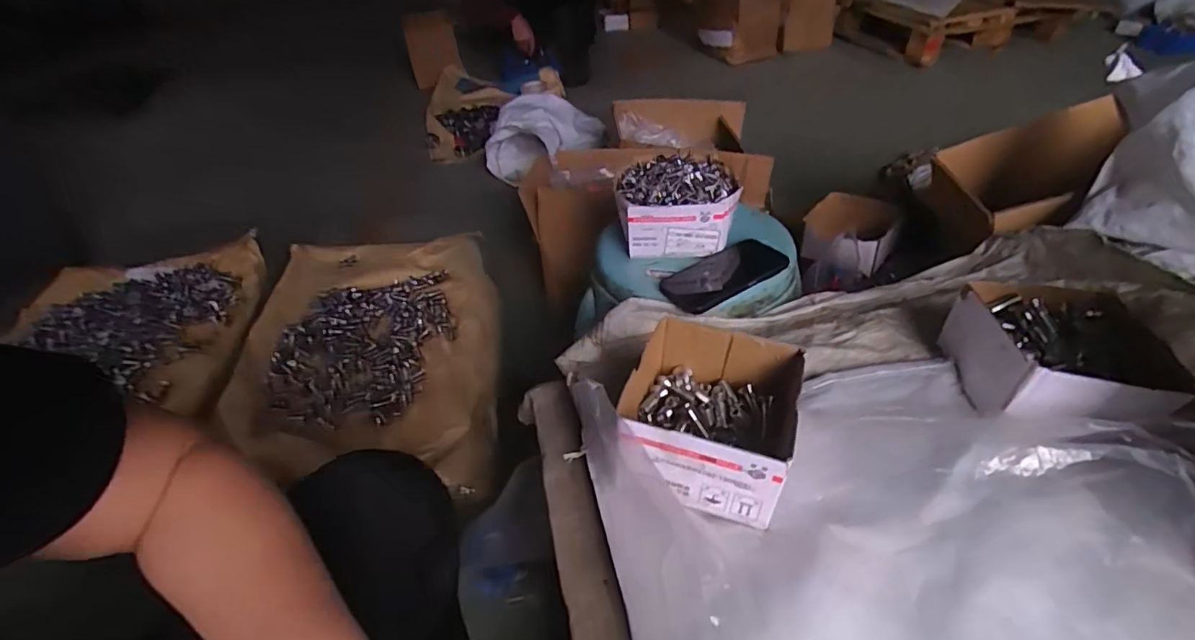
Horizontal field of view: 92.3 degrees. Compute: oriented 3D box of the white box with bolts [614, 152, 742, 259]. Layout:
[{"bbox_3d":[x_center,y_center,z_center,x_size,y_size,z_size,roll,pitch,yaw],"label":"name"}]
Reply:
[{"bbox_3d":[0.108,-0.165,0.800,0.161,0.087,0.144,0,40,5],"label":"white box with bolts"}]

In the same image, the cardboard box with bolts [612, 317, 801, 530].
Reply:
[{"bbox_3d":[0.098,0.076,0.486,0.130,0.073,0.148,11,42,18],"label":"cardboard box with bolts"}]

